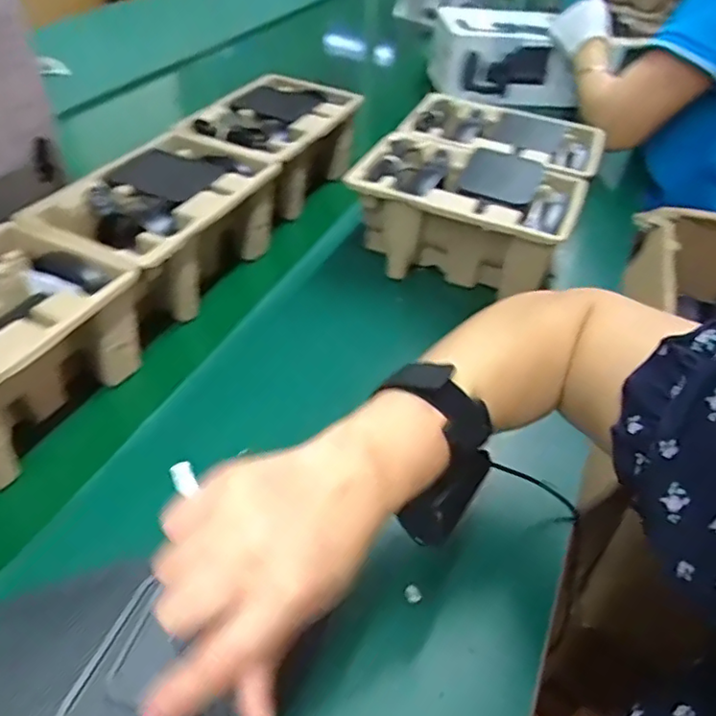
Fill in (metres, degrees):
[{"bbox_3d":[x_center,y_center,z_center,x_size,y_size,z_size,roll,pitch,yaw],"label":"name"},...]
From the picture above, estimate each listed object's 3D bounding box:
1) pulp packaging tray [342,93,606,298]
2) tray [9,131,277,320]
[{"bbox_3d":[0.142,-0.199,0.713,0.220,0.109,0.286,15,45,15],"label":"pulp packaging tray"},{"bbox_3d":[-0.196,-0.135,0.626,0.150,0.110,0.234,19,46,18],"label":"tray"}]

